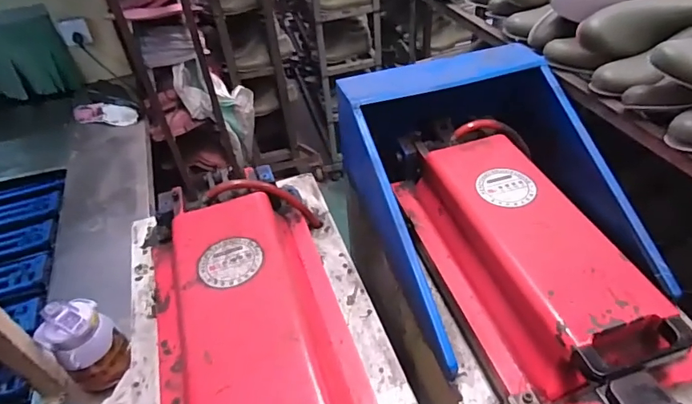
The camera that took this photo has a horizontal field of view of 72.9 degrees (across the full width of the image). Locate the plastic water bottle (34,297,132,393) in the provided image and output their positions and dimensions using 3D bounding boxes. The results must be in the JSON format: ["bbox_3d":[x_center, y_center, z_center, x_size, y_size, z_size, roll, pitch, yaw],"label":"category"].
[{"bbox_3d":[-0.469,0.259,0.849,0.099,0.184,0.105,18,50,22],"label":"plastic water bottle"}]

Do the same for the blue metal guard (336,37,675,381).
[{"bbox_3d":[0.250,-0.040,0.820,0.403,0.206,0.506,-15,46,-10],"label":"blue metal guard"}]

